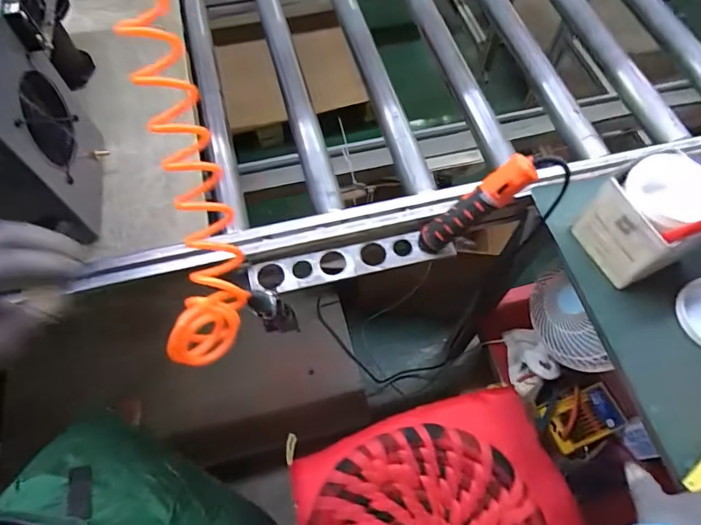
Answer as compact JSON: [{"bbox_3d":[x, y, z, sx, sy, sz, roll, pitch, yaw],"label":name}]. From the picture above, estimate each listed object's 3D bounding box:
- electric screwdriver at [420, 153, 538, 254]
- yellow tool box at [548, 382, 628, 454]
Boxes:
[{"bbox_3d":[0.163,-0.075,0.626,0.038,0.195,0.048,7,58,-32],"label":"electric screwdriver"},{"bbox_3d":[0.444,0.291,0.874,0.149,0.021,0.083,-22,64,-11],"label":"yellow tool box"}]

